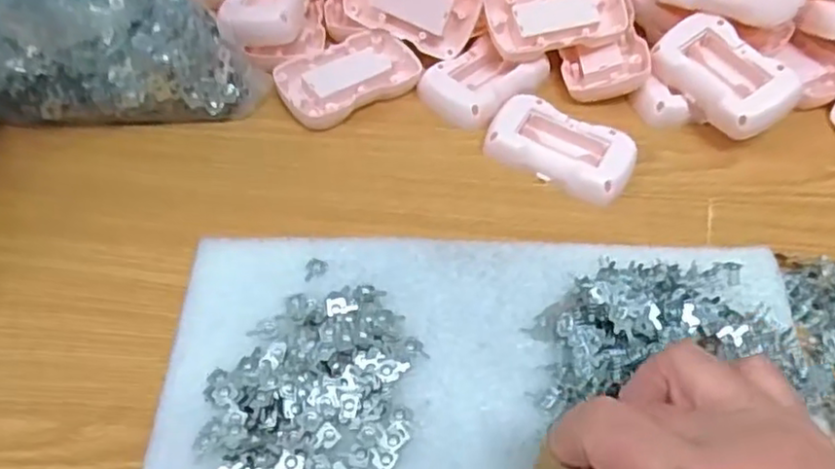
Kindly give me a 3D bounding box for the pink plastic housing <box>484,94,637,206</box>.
[{"bbox_3d":[0.085,-0.052,0.398,0.085,0.013,0.050,24,55,13],"label":"pink plastic housing"}]

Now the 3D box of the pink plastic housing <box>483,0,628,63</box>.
[{"bbox_3d":[0.089,-0.142,0.439,0.088,0.019,0.054,-17,71,-7],"label":"pink plastic housing"}]

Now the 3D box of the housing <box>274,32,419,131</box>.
[{"bbox_3d":[-0.044,-0.099,0.424,0.087,0.015,0.054,-27,60,-22],"label":"housing"}]

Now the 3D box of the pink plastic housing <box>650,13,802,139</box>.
[{"bbox_3d":[0.189,-0.099,0.413,0.051,0.020,0.085,-35,64,-2],"label":"pink plastic housing"}]

